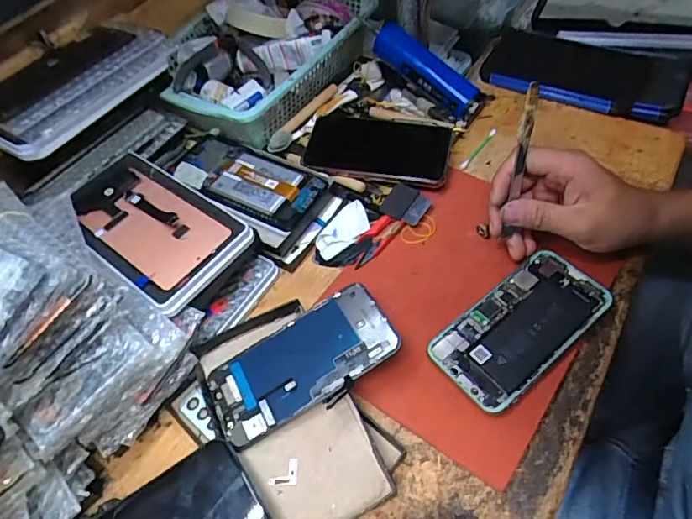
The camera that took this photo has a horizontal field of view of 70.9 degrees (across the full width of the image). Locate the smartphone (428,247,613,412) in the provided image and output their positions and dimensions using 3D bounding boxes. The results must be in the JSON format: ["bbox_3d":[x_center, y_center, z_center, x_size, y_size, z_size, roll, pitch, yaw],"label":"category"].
[{"bbox_3d":[0.144,0.055,0.402,0.147,0.016,0.073,-36,58,-17],"label":"smartphone"}]

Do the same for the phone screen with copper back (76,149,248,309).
[{"bbox_3d":[-0.173,-0.037,0.435,0.178,0.012,0.103,34,68,26],"label":"phone screen with copper back"}]

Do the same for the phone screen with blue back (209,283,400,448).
[{"bbox_3d":[-0.035,0.077,0.374,0.144,0.008,0.071,-30,56,-4],"label":"phone screen with blue back"}]

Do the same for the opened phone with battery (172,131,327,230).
[{"bbox_3d":[-0.103,-0.086,0.508,0.160,0.007,0.075,23,61,21],"label":"opened phone with battery"}]

